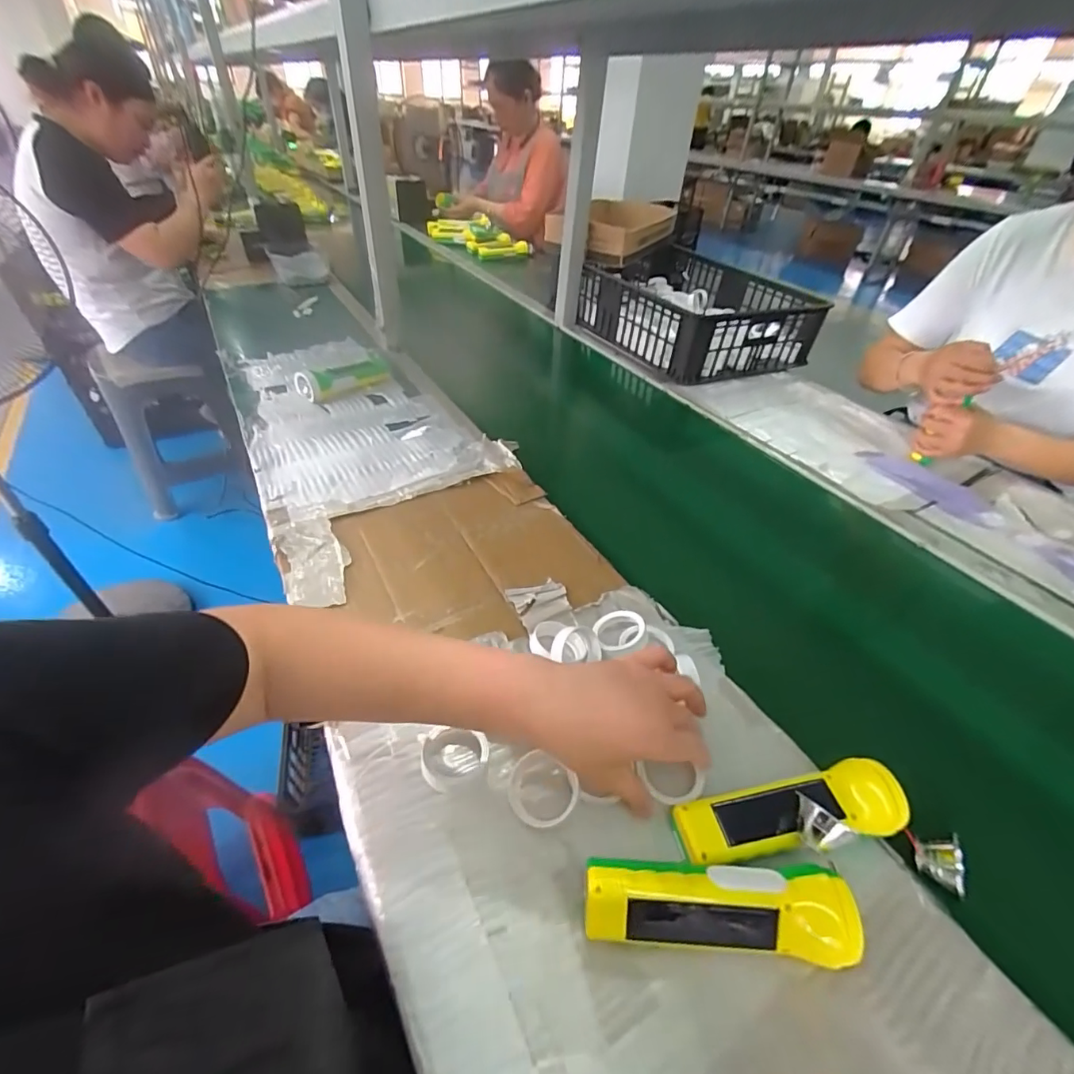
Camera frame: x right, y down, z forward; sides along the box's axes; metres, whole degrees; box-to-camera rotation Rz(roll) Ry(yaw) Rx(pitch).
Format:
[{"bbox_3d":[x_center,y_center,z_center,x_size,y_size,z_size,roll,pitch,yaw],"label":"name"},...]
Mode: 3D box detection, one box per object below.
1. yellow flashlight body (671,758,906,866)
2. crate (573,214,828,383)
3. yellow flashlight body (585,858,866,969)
[{"bbox_3d":[0.184,0.206,0.359,0.169,0.040,0.052,-3,42,-9],"label":"yellow flashlight body"},{"bbox_3d":[0.355,-0.549,1.175,0.423,0.127,0.528,-18,46,-23],"label":"crate"},{"bbox_3d":[0.112,0.236,0.312,0.161,0.045,0.042,6,41,2],"label":"yellow flashlight body"}]

